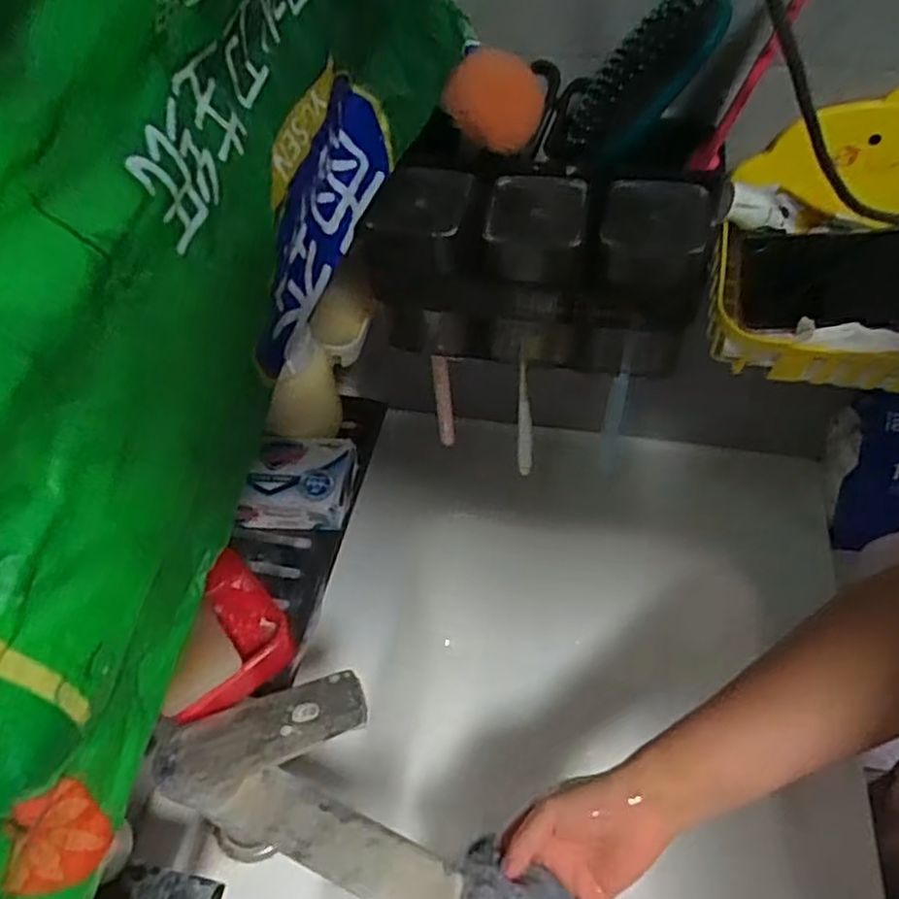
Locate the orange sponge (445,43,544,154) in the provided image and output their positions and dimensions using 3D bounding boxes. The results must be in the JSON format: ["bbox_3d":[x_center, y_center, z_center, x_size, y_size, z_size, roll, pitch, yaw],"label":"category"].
[{"bbox_3d":[0.027,-0.206,0.416,0.056,0.044,0.045,3,51,4],"label":"orange sponge"}]

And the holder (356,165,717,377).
[{"bbox_3d":[0.056,-0.114,0.469,0.210,0.113,0.072,5,51,6],"label":"holder"}]

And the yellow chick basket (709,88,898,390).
[{"bbox_3d":[0.282,-0.129,0.469,0.189,0.137,0.131,8,52,8],"label":"yellow chick basket"}]

